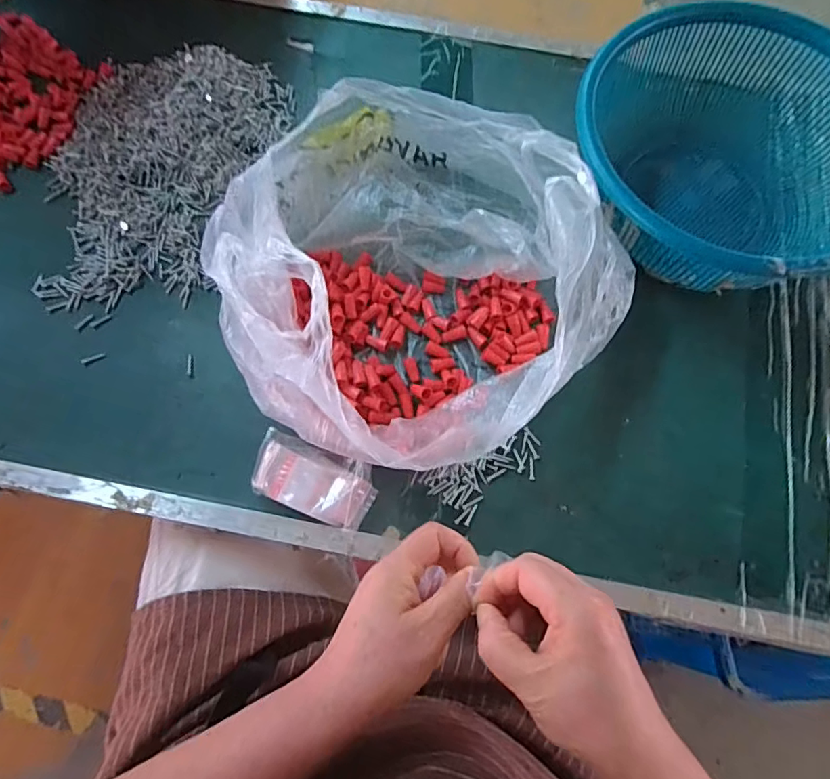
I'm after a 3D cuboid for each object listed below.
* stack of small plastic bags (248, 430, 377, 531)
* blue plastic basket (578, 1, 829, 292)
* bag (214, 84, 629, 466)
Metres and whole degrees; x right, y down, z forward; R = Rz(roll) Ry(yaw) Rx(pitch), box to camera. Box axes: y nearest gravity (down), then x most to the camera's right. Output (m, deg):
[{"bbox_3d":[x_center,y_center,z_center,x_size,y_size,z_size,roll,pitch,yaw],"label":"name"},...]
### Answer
[{"bbox_3d":[-0.084,0.077,0.442,0.098,0.025,0.055,19,74,4],"label":"stack of small plastic bags"},{"bbox_3d":[0.287,-0.213,0.497,0.283,0.111,0.255,30,76,7],"label":"blue plastic basket"},{"bbox_3d":[-0.002,-0.105,0.457,0.320,0.104,0.333,43,77,11],"label":"bag"}]

